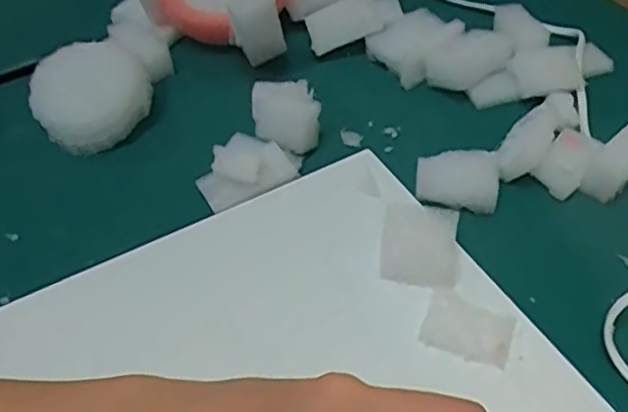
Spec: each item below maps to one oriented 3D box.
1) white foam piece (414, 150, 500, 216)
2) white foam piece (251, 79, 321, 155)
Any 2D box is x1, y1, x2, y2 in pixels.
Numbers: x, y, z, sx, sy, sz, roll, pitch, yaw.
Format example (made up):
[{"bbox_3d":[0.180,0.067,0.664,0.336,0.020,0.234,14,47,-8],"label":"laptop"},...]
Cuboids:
[{"bbox_3d":[0.084,-0.017,0.387,0.046,0.016,0.035,5,48,6],"label":"white foam piece"},{"bbox_3d":[-0.019,-0.061,0.430,0.040,0.021,0.057,-9,48,-6],"label":"white foam piece"}]

